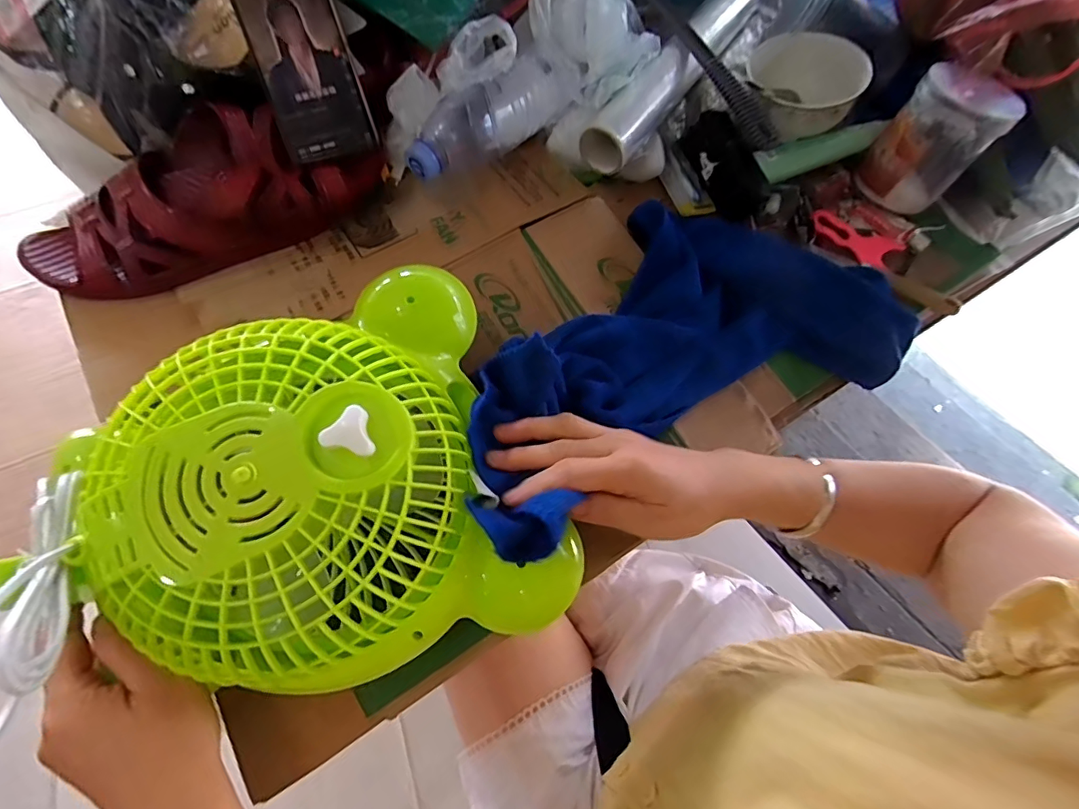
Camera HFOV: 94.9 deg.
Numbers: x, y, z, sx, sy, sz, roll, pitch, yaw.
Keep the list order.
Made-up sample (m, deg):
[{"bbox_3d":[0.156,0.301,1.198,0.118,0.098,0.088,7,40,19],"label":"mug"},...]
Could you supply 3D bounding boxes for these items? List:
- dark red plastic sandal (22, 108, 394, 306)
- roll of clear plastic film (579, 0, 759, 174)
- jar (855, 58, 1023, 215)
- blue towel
[{"bbox_3d":[-0.282,-0.179,0.423,0.292,0.071,0.116,-22,68,-12],"label":"dark red plastic sandal"},{"bbox_3d":[0.142,-0.349,0.514,0.052,0.048,0.296,33,68,12],"label":"roll of clear plastic film"},{"bbox_3d":[0.374,-0.250,0.468,0.083,0.102,0.092,41,70,15],"label":"jar"},{"bbox_3d":[0.100,-0.048,0.389,0.397,0.054,0.214,-28,69,-24],"label":"blue towel"}]

